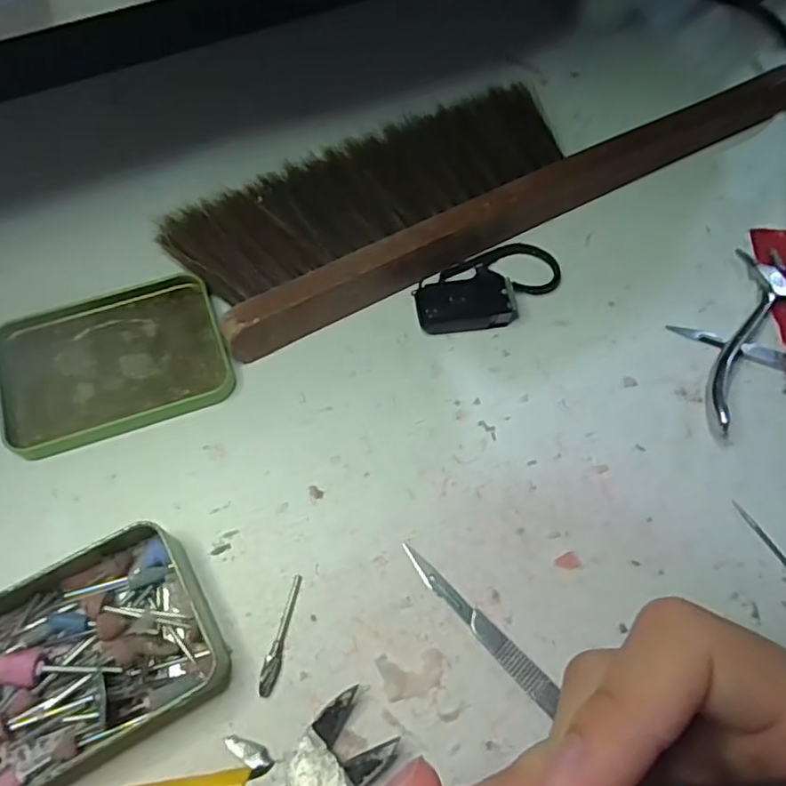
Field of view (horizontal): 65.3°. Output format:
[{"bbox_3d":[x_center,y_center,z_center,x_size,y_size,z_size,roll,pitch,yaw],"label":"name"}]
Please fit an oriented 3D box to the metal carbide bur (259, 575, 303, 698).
[{"bbox_3d":[-0.043,0.093,0.236,0.006,0.004,0.044,14,64,5],"label":"metal carbide bur"}]

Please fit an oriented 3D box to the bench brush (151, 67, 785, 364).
[{"bbox_3d":[0.057,-0.127,0.333,0.344,0.030,0.090,-28,68,-15],"label":"bench brush"}]

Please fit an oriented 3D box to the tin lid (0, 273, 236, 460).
[{"bbox_3d":[-0.128,-0.014,0.282,0.098,0.009,0.071,-19,66,-11],"label":"tin lid"}]

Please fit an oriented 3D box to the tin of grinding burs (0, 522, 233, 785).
[{"bbox_3d":[-0.118,0.096,0.220,0.099,0.024,0.072,-27,67,-14],"label":"tin of grinding burs"}]

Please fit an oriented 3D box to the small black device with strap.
[{"bbox_3d":[0.048,-0.053,0.303,0.080,0.017,0.039,-23,66,-12],"label":"small black device with strap"}]

